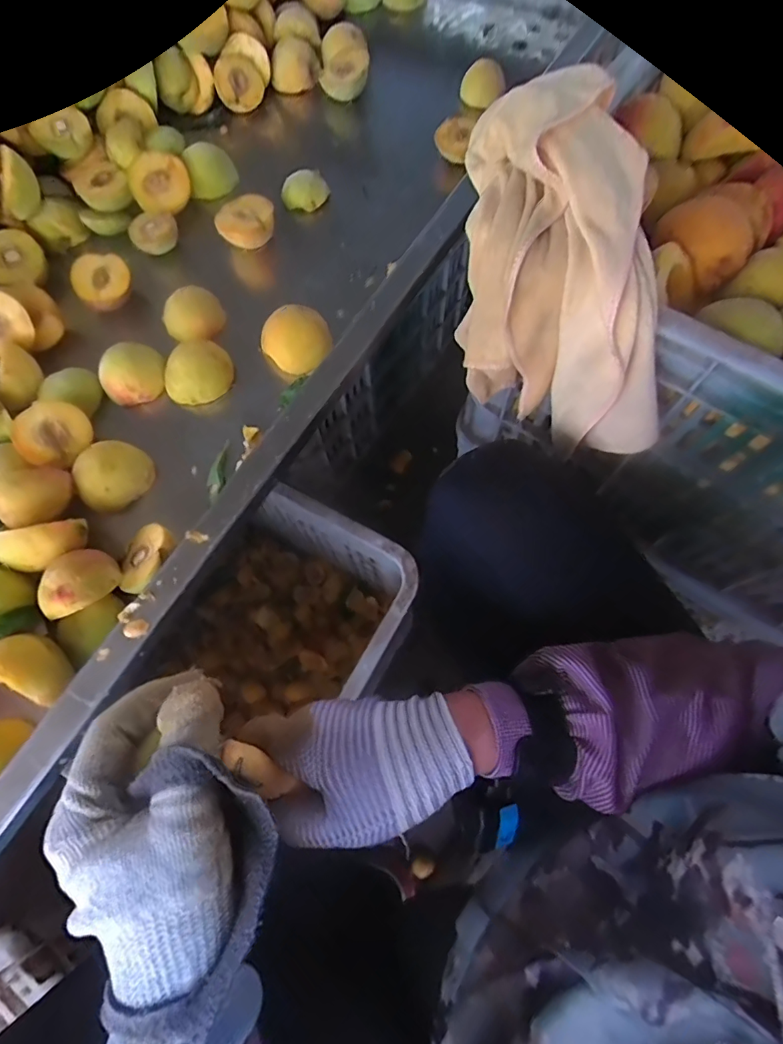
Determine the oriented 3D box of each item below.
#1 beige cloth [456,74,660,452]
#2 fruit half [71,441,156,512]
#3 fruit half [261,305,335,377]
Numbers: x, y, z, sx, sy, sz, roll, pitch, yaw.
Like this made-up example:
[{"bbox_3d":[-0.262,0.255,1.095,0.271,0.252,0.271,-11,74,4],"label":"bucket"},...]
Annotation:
[{"bbox_3d":[0.113,-0.170,0.362,0.111,0.156,0.249,-15,71,-4],"label":"beige cloth"},{"bbox_3d":[-0.245,-0.042,0.426,0.062,0.035,0.051,-43,75,-12],"label":"fruit half"},{"bbox_3d":[-0.089,-0.173,0.467,0.060,0.042,0.054,-33,73,-10],"label":"fruit half"}]

